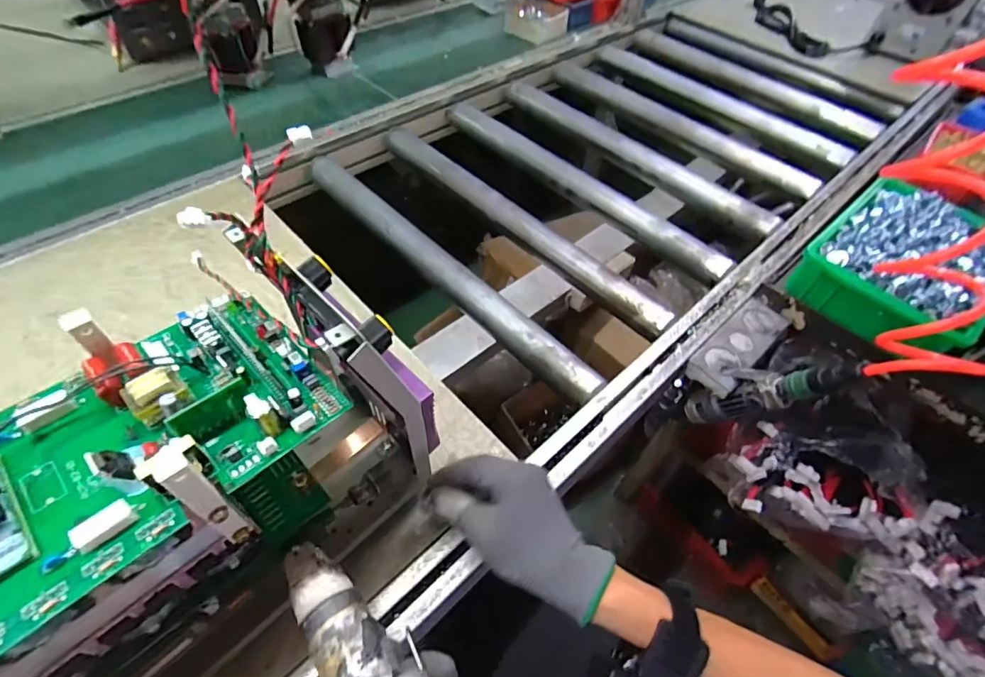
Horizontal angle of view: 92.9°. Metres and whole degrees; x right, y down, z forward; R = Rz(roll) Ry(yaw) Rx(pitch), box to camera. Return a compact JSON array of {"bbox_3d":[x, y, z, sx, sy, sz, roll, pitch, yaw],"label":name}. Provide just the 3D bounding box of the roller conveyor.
[{"bbox_3d":[0.261,-0.339,0.903,1.187,0.122,0.673,-35,63,-26],"label":"roller conveyor"}]

